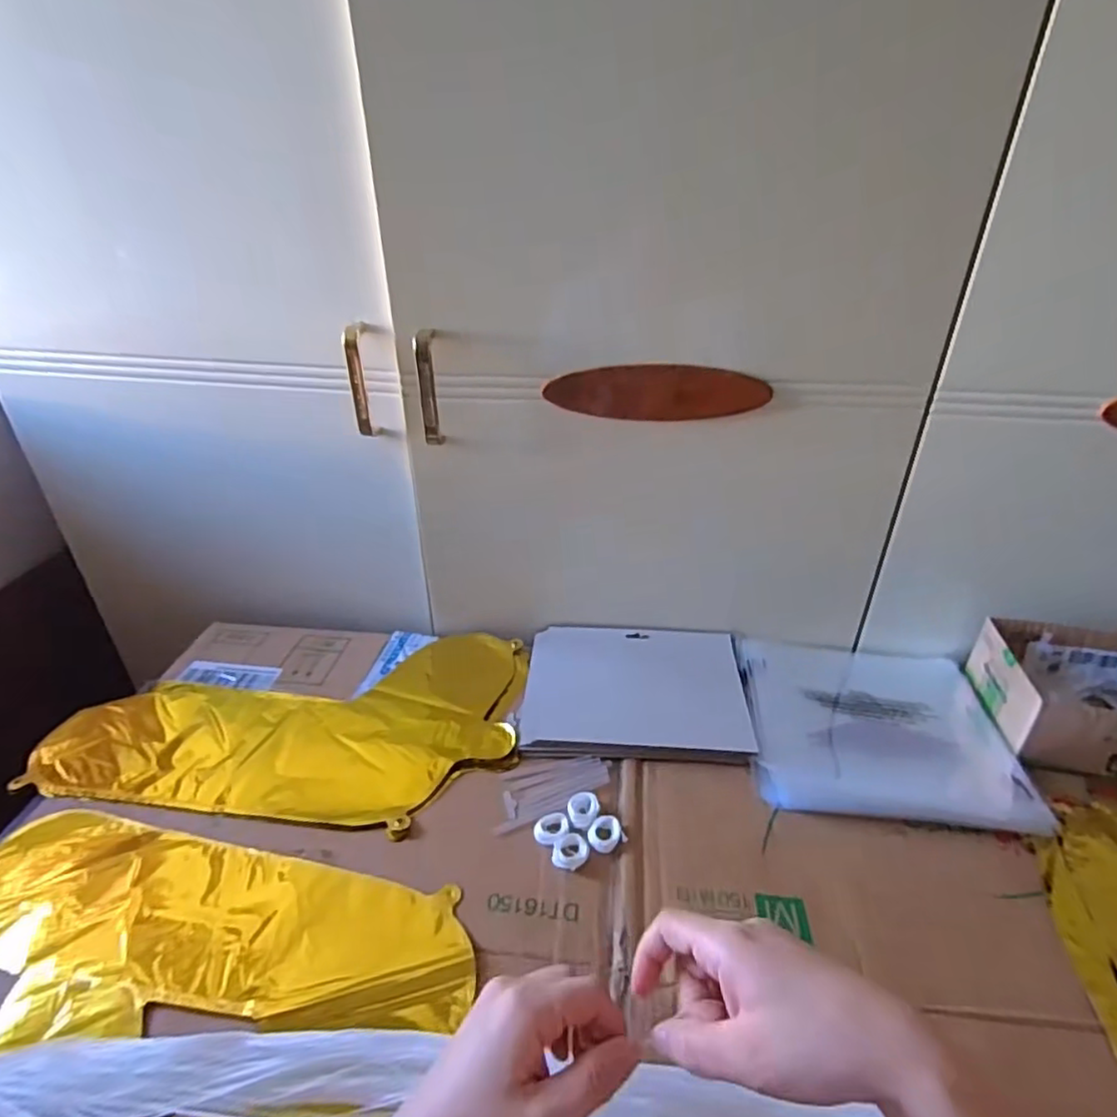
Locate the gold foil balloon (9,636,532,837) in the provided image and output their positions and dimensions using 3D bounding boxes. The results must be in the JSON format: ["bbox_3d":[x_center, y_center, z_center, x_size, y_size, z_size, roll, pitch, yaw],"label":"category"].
[{"bbox_3d":[-0.241,0.146,0.605,0.406,0.016,0.229,1,32,1],"label":"gold foil balloon"}]

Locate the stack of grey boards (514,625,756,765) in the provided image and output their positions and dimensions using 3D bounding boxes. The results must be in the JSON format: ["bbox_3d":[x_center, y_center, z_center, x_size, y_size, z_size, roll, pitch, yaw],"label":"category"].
[{"bbox_3d":[0.076,0.124,0.625,0.208,0.011,0.169,2,32,3],"label":"stack of grey boards"}]

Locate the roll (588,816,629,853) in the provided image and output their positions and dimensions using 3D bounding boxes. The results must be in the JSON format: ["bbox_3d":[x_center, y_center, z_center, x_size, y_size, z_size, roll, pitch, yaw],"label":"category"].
[{"bbox_3d":[0.036,0.210,0.493,0.028,0.008,0.025,-19,37,-28],"label":"roll"}]

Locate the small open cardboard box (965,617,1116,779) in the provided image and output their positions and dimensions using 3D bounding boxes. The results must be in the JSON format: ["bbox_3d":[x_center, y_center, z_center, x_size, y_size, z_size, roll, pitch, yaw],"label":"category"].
[{"bbox_3d":[0.497,0.128,0.581,0.189,0.067,0.146,6,32,9],"label":"small open cardboard box"}]

